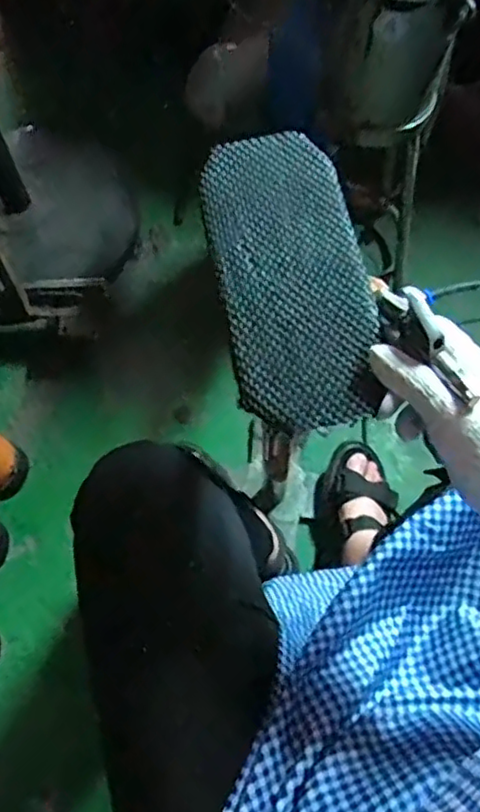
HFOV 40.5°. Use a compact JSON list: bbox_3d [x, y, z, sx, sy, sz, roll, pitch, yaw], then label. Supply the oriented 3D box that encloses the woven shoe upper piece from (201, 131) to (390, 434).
[{"bbox_3d":[0.036,-0.096,0.454,0.099,0.009,0.232,-8,69,-4],"label":"woven shoe upper piece"}]

